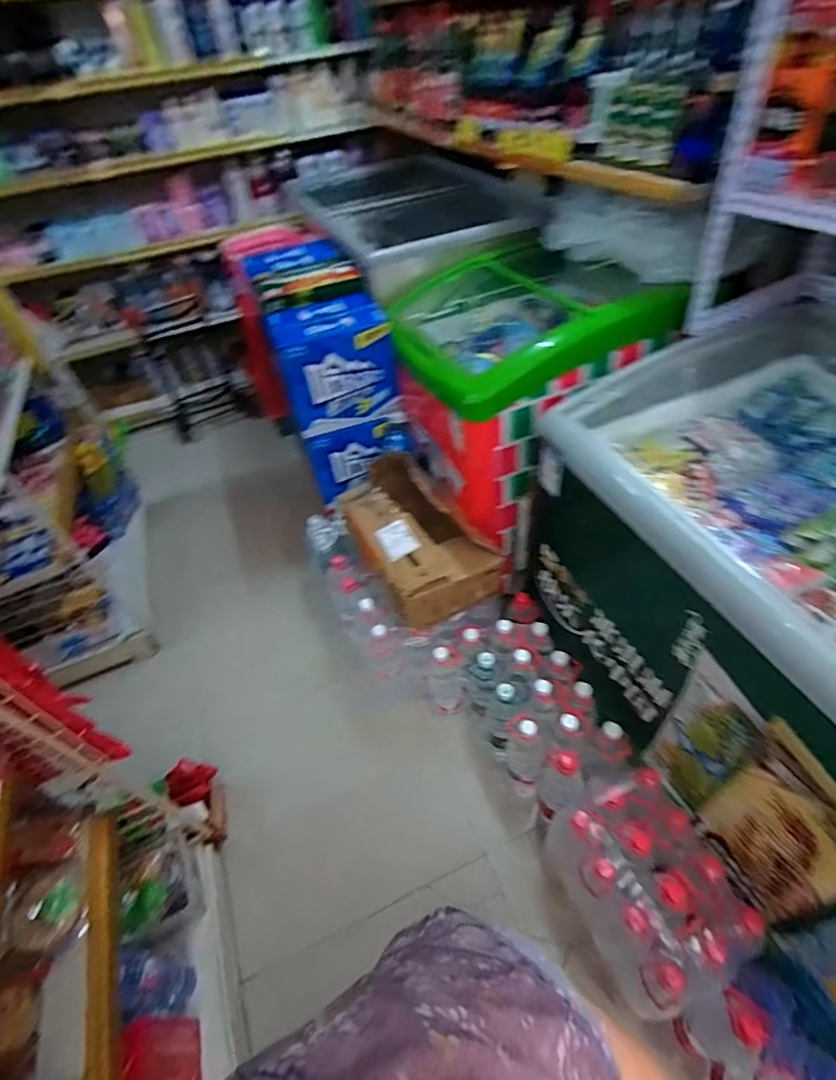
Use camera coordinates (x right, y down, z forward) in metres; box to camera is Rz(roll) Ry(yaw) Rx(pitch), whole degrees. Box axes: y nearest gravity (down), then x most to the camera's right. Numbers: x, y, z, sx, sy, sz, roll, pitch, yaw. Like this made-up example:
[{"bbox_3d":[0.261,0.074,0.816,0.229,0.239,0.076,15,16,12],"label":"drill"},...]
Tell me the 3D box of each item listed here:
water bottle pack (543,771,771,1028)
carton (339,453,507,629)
[{"bbox_3d":[0.440,0.668,0.999,0.246,0.275,0.310,-22,48,-13],"label":"water bottle pack"},{"bbox_3d":[-0.016,-0.034,1.363,0.285,0.231,0.477,-24,48,-15],"label":"carton"}]

